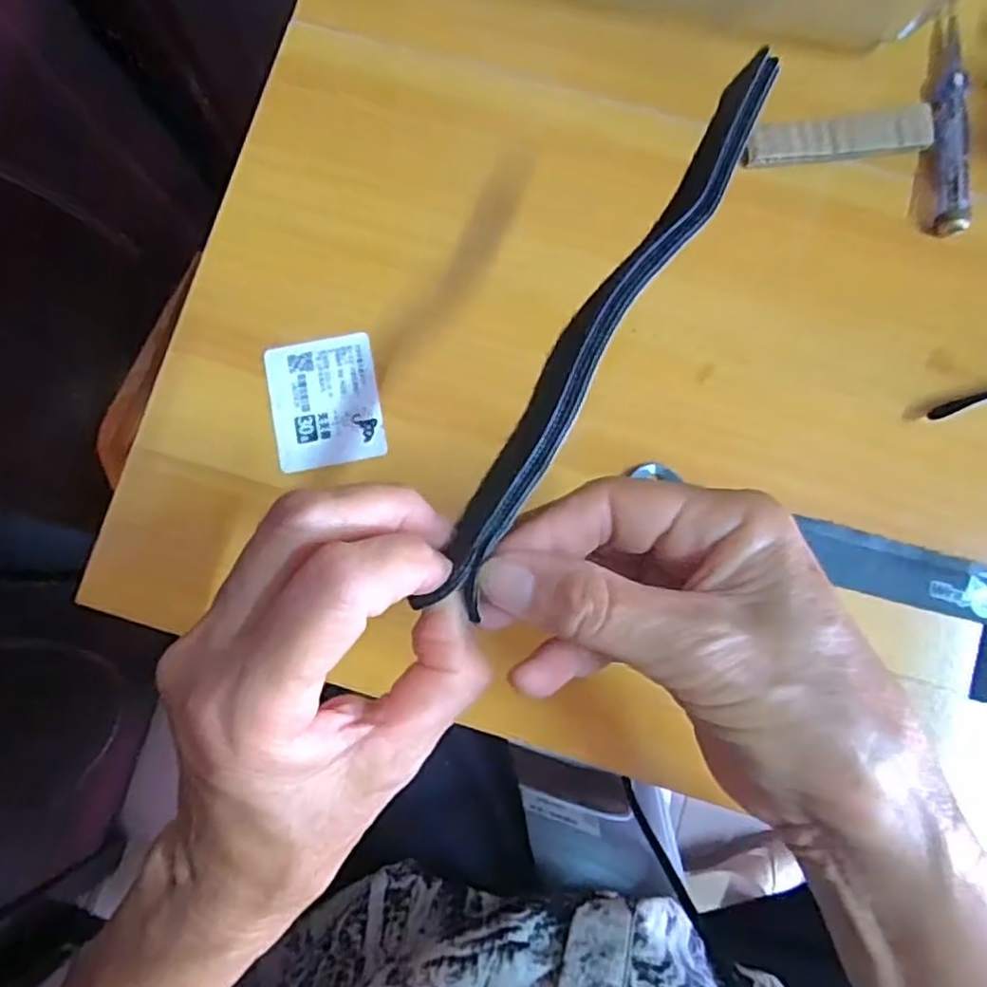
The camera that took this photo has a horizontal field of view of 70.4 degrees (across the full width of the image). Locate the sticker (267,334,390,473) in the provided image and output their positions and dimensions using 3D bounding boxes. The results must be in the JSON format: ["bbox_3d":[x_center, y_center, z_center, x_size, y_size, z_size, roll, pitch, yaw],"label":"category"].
[{"bbox_3d":[-0.078,-0.043,0.324,0.050,0.004,0.060,-11,83,0],"label":"sticker"}]

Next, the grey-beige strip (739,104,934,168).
[{"bbox_3d":[0.164,-0.170,0.332,0.088,0.007,0.022,-6,83,0],"label":"grey-beige strip"}]

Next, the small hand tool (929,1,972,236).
[{"bbox_3d":[0.212,-0.173,0.324,0.012,0.013,0.107,4,83,1],"label":"small hand tool"}]

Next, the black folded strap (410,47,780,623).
[{"bbox_3d":[0.034,-0.050,0.205,0.018,0.014,0.188,32,83,5],"label":"black folded strap"}]

